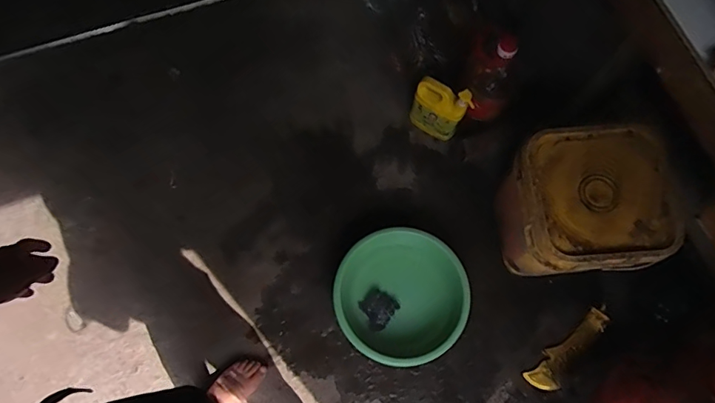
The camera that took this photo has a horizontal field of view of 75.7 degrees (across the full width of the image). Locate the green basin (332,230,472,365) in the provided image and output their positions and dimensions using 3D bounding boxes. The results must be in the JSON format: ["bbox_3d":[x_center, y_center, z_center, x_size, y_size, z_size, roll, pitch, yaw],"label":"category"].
[{"bbox_3d":[0.116,0.255,1.258,0.345,0.124,0.350,0,73,1],"label":"green basin"}]

